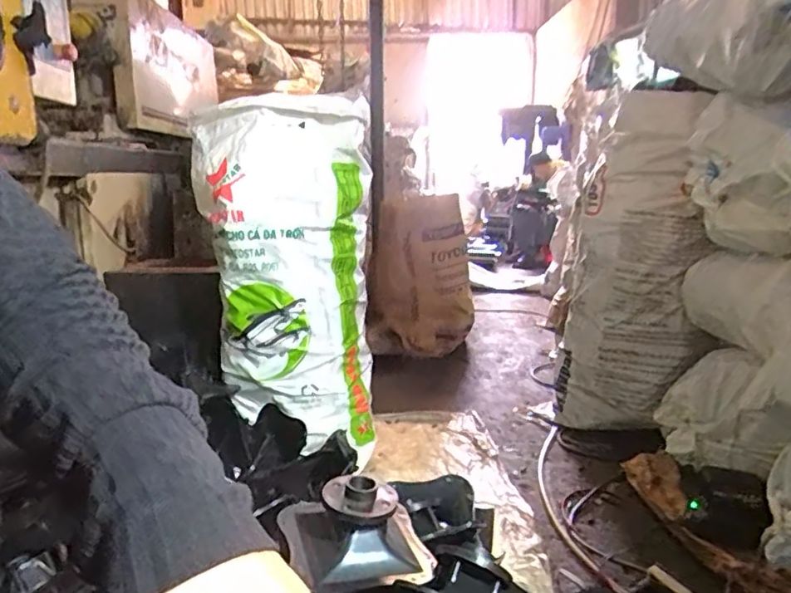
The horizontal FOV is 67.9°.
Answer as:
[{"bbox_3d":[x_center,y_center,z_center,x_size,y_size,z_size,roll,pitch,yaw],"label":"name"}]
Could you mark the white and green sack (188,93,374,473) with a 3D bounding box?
[{"bbox_3d":[-0.284,-0.053,1.395,0.428,0.767,0.223,2,12,12],"label":"white and green sack"}]

